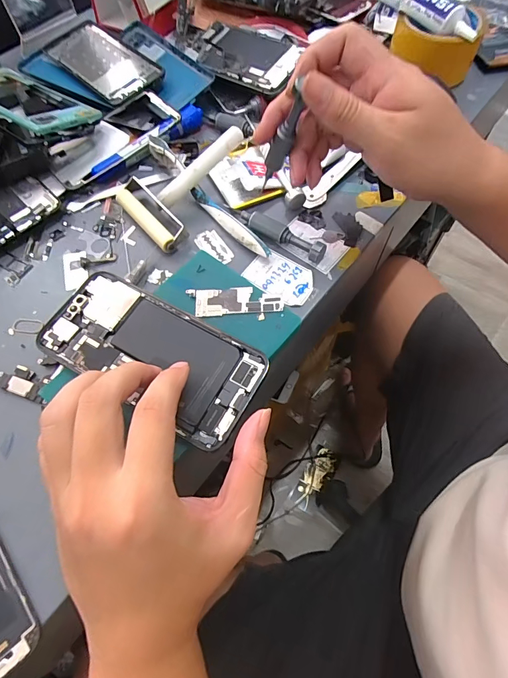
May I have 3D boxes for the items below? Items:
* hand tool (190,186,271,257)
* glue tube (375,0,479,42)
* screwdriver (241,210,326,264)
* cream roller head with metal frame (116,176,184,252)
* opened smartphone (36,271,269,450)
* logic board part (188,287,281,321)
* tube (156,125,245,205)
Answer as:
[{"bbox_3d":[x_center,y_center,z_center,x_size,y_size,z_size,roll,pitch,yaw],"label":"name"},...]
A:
[{"bbox_3d":[-0.022,-0.106,0.333,0.014,0.014,0.102,-38,71,-17],"label":"hand tool"},{"bbox_3d":[0.183,-0.363,0.397,0.029,0.030,0.138,-32,66,-13],"label":"glue tube"},{"bbox_3d":[0.023,-0.092,0.324,0.085,0.015,0.014,33,69,14],"label":"screwdriver"},{"bbox_3d":[-0.096,-0.116,0.338,0.026,0.019,0.090,-37,70,-16],"label":"cream roller head with metal frame"},{"bbox_3d":[-0.073,0.008,0.262,0.157,0.004,0.073,26,67,13],"label":"opened smartphone"},{"bbox_3d":[-0.015,-0.029,0.285,0.072,0.004,0.027,4,66,4],"label":"logic board part"},{"bbox_3d":[-0.048,-0.156,0.336,0.094,0.016,0.011,-41,71,2],"label":"tube"}]

